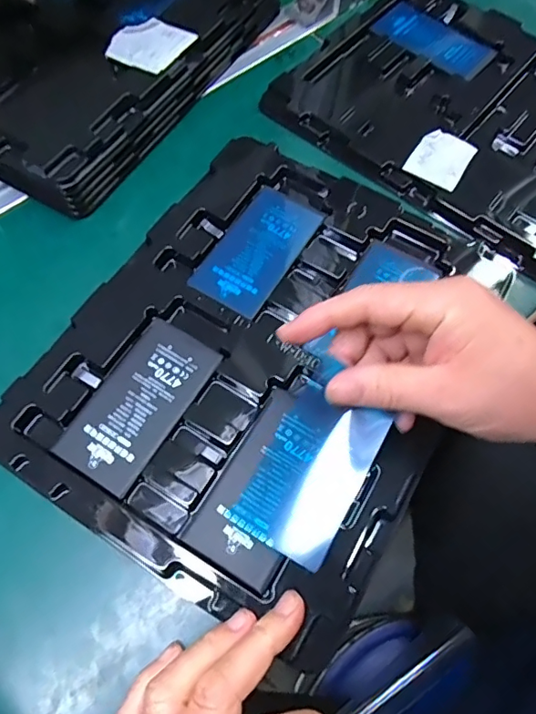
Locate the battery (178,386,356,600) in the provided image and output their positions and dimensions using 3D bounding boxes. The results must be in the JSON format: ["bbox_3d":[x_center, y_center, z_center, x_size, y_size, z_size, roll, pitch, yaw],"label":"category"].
[{"bbox_3d":[0.003,0.069,0.274,0.052,0.004,0.097,31,69,13],"label":"battery"}]

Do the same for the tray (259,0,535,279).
[{"bbox_3d":[0.166,-0.198,0.396,0.276,0.011,0.228,35,70,15],"label":"tray"}]

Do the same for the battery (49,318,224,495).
[{"bbox_3d":[-0.073,0.024,0.290,0.050,0.004,0.097,29,69,13],"label":"battery"}]

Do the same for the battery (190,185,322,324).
[{"bbox_3d":[-0.007,-0.072,0.337,0.051,0.004,0.095,29,69,12],"label":"battery"}]

